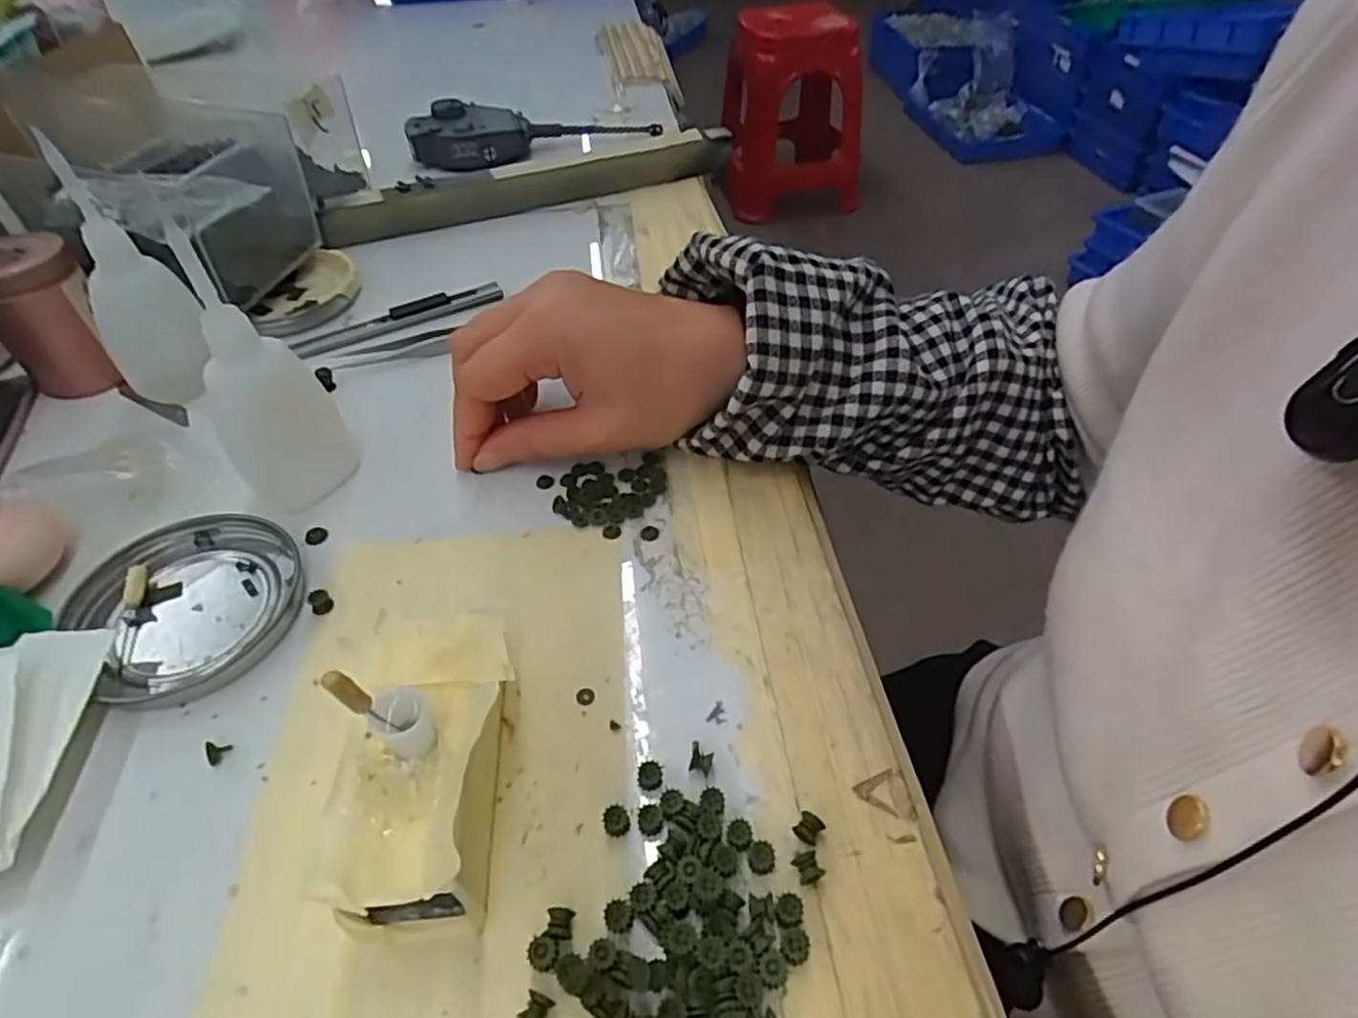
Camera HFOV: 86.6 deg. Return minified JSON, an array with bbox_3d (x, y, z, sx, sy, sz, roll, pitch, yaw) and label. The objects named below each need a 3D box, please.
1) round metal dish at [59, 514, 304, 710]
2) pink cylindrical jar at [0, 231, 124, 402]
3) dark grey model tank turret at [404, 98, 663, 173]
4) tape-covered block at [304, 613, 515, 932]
[{"bbox_3d":[-0.177,0.032,0.262,0.071,0.008,0.076,0,47,1],"label":"round metal dish"},{"bbox_3d":[-0.296,-0.090,0.338,0.033,0.065,0.042,31,55,26],"label":"pink cylindrical jar"},{"bbox_3d":[-0.111,-0.294,0.549,0.184,0.032,0.049,-22,51,-18],"label":"dark grey model tank turret"},{"bbox_3d":[-0.069,0.074,0.203,0.039,0.038,0.085,-3,48,-2],"label":"tape-covered block"}]

